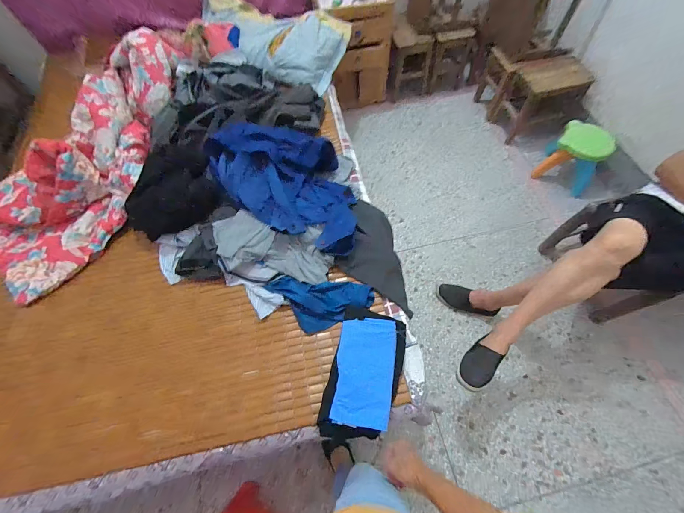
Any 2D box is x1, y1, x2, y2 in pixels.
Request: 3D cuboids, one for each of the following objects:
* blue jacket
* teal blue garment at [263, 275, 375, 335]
[{"bbox_3d":[-0.145,-0.248,0.933,0.543,0.121,0.355,39,71,18],"label":"blue jacket"},{"bbox_3d":[-0.069,0.139,0.838,0.310,0.053,0.138,5,64,5],"label":"teal blue garment"}]

